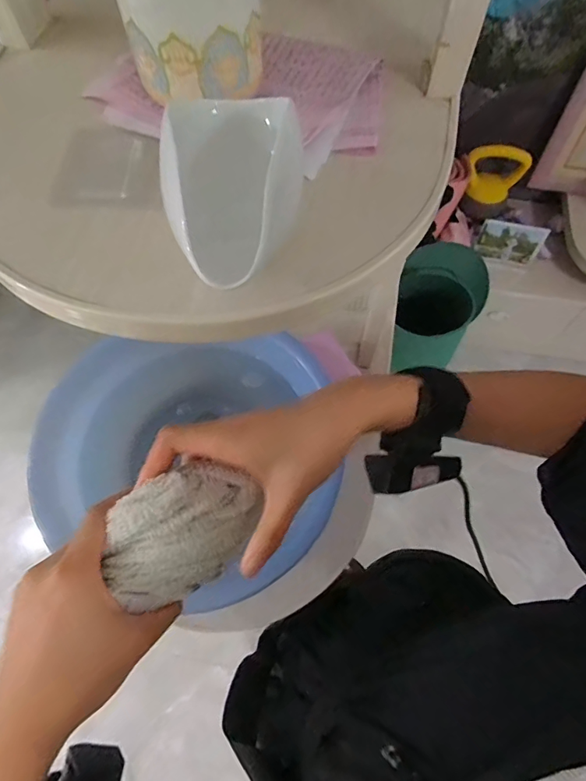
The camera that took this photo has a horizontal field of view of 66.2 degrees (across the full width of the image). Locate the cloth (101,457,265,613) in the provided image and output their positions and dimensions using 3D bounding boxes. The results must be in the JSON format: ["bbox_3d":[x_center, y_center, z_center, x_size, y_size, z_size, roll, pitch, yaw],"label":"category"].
[{"bbox_3d":[-0.070,0.087,0.281,0.092,0.041,0.062,-37,70,-15],"label":"cloth"}]

